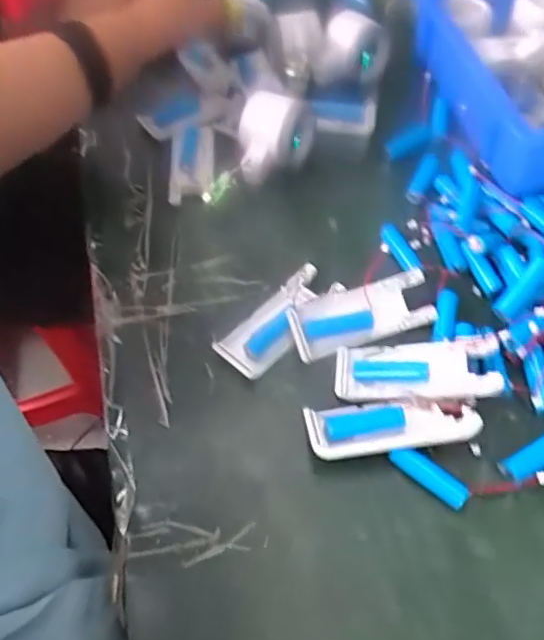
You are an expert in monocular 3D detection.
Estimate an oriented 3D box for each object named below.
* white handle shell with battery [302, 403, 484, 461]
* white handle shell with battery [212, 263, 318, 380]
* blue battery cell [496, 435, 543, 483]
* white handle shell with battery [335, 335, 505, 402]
[{"bbox_3d":[0.076,0.069,0.360,0.105,0.022,0.037,-3,55,1],"label":"white handle shell with battery"},{"bbox_3d":[0.006,-0.004,0.419,0.041,0.020,0.104,34,63,24],"label":"white handle shell with battery"},{"bbox_3d":[0.167,0.084,0.351,0.052,0.014,0.016,-23,57,-13],"label":"blue battery cell"},{"bbox_3d":[0.095,0.034,0.377,0.105,0.016,0.039,-5,53,20],"label":"white handle shell with battery"}]

